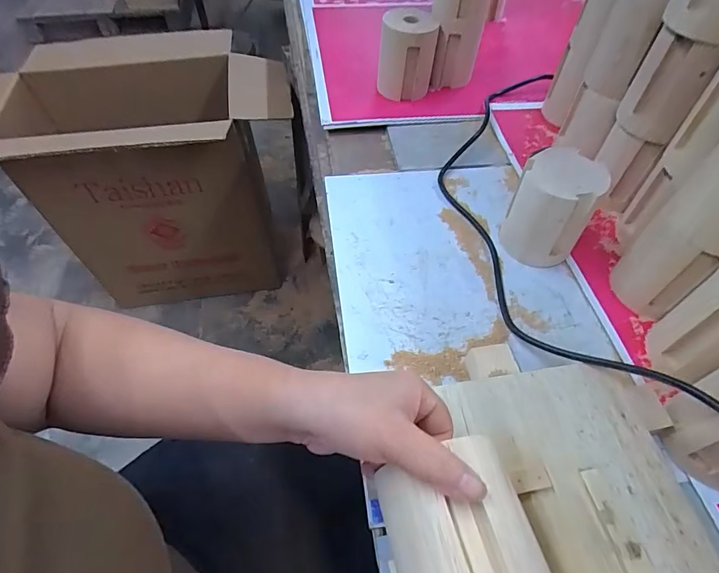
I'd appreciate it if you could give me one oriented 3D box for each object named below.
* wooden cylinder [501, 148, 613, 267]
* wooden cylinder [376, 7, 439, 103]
[{"bbox_3d":[0.202,-0.080,0.454,0.074,0.101,0.078,28,58,20],"label":"wooden cylinder"},{"bbox_3d":[0.071,-0.353,0.653,0.085,0.104,0.071,3,54,2],"label":"wooden cylinder"}]

